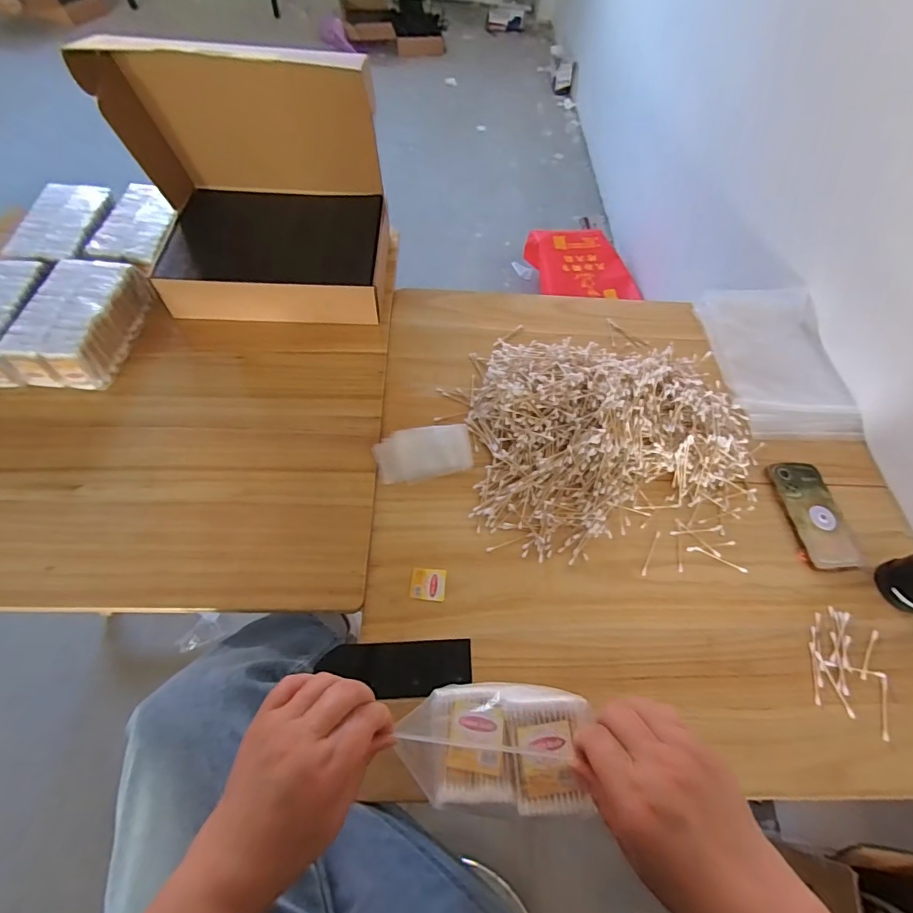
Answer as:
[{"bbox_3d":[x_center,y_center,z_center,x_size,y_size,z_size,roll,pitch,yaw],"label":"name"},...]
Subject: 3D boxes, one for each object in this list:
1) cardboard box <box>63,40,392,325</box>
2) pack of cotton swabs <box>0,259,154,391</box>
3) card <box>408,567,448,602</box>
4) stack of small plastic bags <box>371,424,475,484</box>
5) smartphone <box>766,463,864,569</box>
[{"bbox_3d":[-0.305,-0.415,0.712,0.362,0.338,0.255,1,60,-3],"label":"cardboard box"},{"bbox_3d":[-0.589,-0.211,0.723,0.127,0.076,0.216,5,59,-1],"label":"pack of cotton swabs"},{"bbox_3d":[-0.035,0.163,0.591,0.044,0.007,0.042,7,54,0],"label":"card"},{"bbox_3d":[-0.046,-0.006,0.676,0.139,0.012,0.083,-12,63,-10],"label":"stack of small plastic bags"},{"bbox_3d":[0.513,0.080,0.664,0.075,0.018,0.160,-3,61,-5],"label":"smartphone"}]

